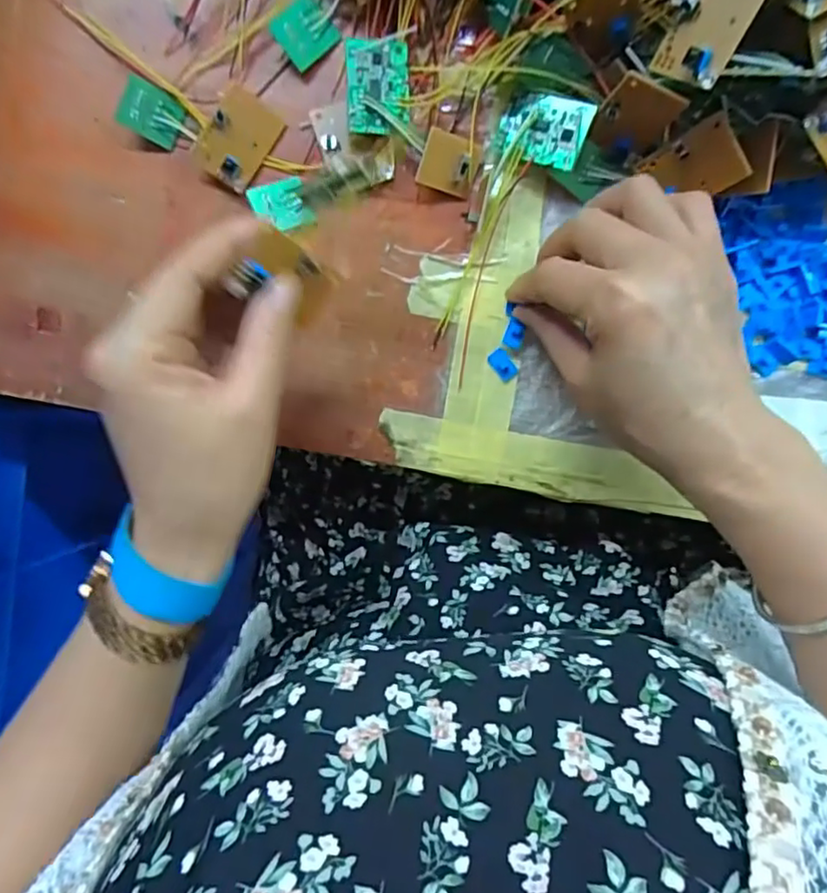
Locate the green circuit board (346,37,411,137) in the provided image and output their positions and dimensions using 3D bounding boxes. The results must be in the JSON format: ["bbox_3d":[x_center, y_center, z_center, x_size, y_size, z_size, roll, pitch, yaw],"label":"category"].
[{"bbox_3d":[-0.017,-0.178,0.310,0.031,0.005,0.044,-2,94,-13],"label":"green circuit board"}]

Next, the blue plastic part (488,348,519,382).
[{"bbox_3d":[0.046,-0.042,0.321,0.011,0.004,0.016,-41,90,5],"label":"blue plastic part"}]

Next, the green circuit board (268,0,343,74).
[{"bbox_3d":[-0.054,-0.210,0.317,0.030,0.007,0.025,-47,111,-10],"label":"green circuit board"}]

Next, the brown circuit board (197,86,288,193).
[{"bbox_3d":[-0.089,-0.157,0.319,0.032,0.012,0.044,31,90,-17],"label":"brown circuit board"}]

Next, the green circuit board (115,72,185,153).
[{"bbox_3d":[-0.135,-0.172,0.324,0.030,0.004,0.025,24,95,-19],"label":"green circuit board"}]

